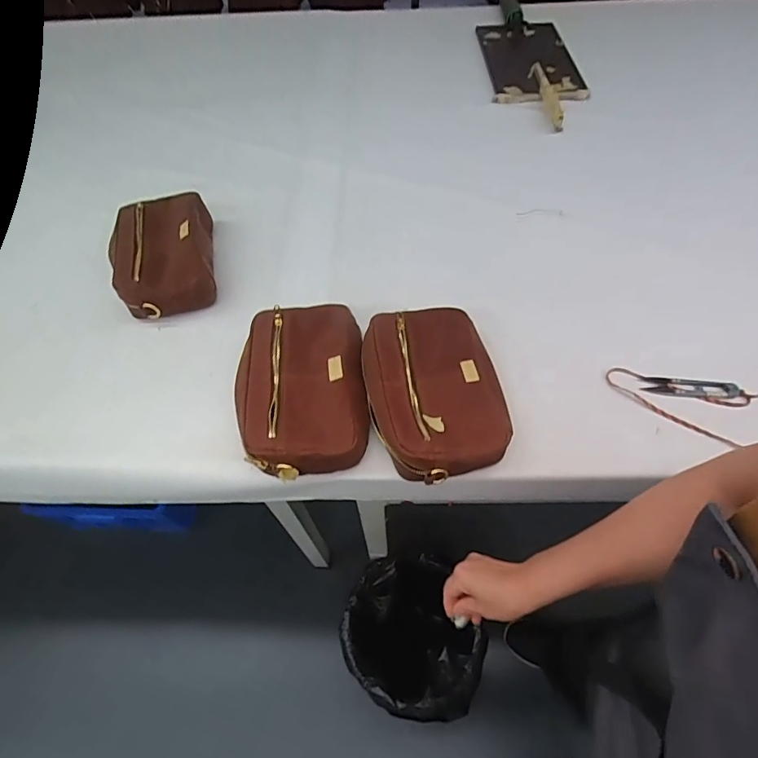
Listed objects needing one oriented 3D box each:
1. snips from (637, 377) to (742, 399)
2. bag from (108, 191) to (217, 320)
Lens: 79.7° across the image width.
[{"bbox_3d":[0.355,0.009,0.520,0.102,0.010,0.022,3,57,5],"label":"snips"},{"bbox_3d":[-0.303,-0.179,0.638,0.130,0.055,0.200,-12,57,-5],"label":"bag"}]

